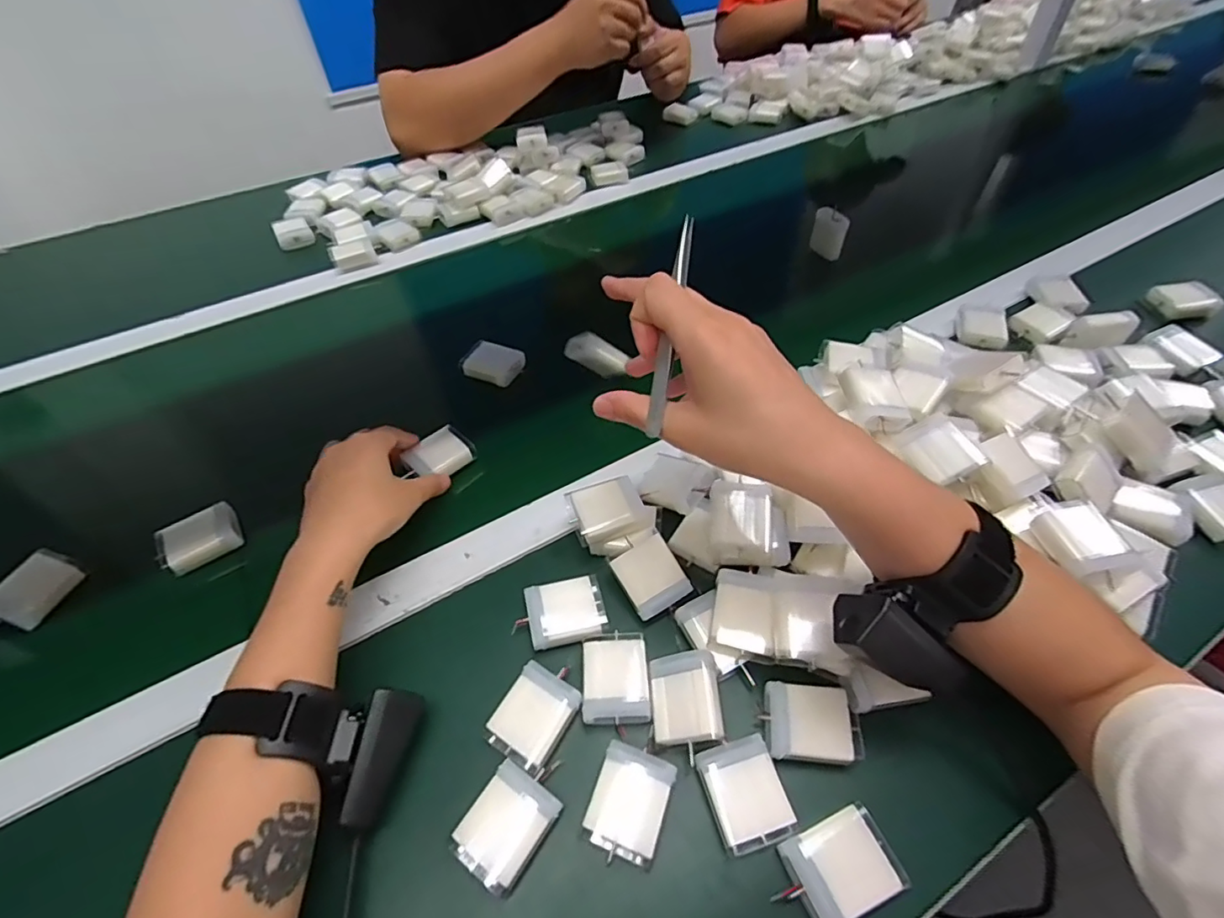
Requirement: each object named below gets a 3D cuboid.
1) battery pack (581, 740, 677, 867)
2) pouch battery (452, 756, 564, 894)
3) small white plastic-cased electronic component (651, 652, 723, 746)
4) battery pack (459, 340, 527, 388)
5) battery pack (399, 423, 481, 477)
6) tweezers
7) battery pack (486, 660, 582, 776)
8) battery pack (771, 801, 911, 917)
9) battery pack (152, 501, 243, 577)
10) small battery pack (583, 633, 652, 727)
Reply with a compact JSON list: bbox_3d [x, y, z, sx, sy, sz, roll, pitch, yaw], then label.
[{"bbox_3d":[0.010,0.193,0.313,0.040,0.019,0.051,16,54,15],"label":"battery pack"},{"bbox_3d":[-0.055,0.201,0.311,0.042,0.021,0.059,28,58,23],"label":"pouch battery"},{"bbox_3d":[0.044,0.143,0.335,0.041,0.007,0.051,-19,49,24],"label":"small white plastic-cased electronic component"},{"bbox_3d":[-0.119,-0.095,0.553,0.058,0.014,0.044,20,55,18],"label":"battery pack"},{"bbox_3d":[-0.147,-0.006,0.474,0.052,0.014,0.045,-38,59,-24],"label":"battery pack"},{"bbox_3d":[0.031,-0.070,0.295,0.009,0.007,0.118,9,88,11],"label":"tweezers"},{"bbox_3d":[-0.048,0.158,0.341,0.042,0.017,0.051,25,57,21],"label":"battery pack"},{"bbox_3d":[0.117,0.215,0.292,0.059,0.018,0.040,-21,53,-13],"label":"battery pack"},{"bbox_3d":[-0.318,0.061,0.429,0.053,0.015,0.043,-28,55,-18],"label":"battery pack"},{"bbox_3d":[0.002,0.138,0.352,0.041,0.009,0.053,-3,51,0],"label":"small battery pack"}]

